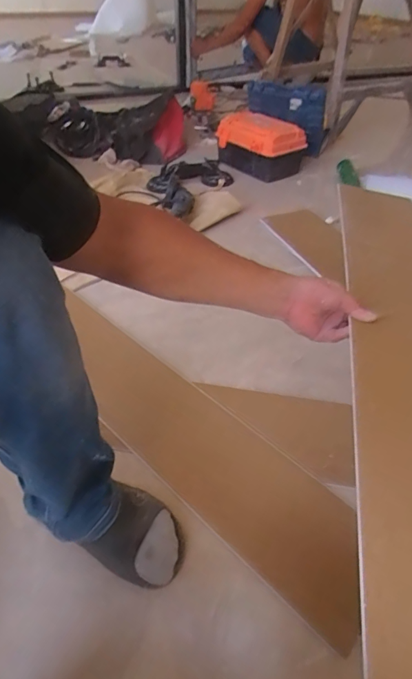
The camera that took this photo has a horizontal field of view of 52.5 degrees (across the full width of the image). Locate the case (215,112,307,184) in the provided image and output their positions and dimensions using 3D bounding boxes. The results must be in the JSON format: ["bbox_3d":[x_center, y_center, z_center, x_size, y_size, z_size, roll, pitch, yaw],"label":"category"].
[{"bbox_3d":[0.221,-0.798,1.715,0.212,0.170,0.334,-28,49,-29],"label":"case"}]

